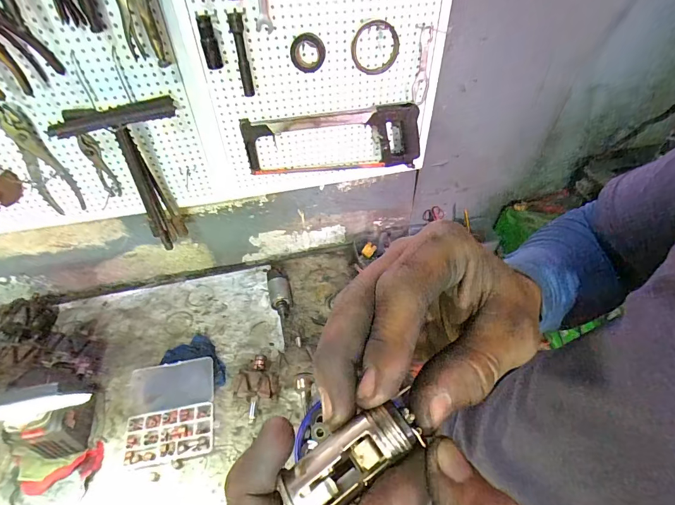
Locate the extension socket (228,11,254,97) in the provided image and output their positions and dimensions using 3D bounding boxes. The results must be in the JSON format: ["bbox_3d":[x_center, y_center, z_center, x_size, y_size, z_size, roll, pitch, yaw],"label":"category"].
[{"bbox_3d":[-0.172,-0.352,0.668,0.023,0.140,0.017,-11,47,-10],"label":"extension socket"}]

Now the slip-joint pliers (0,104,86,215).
[{"bbox_3d":[-0.582,-0.174,0.724,0.074,0.231,0.022,4,47,4],"label":"slip-joint pliers"}]

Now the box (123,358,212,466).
[{"bbox_3d":[-0.361,0.336,0.793,0.178,0.032,0.200,-8,47,-7],"label":"box"}]

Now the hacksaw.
[{"bbox_3d":[0.003,-0.252,0.846,0.414,0.150,0.036,-10,47,-8],"label":"hacksaw"}]

